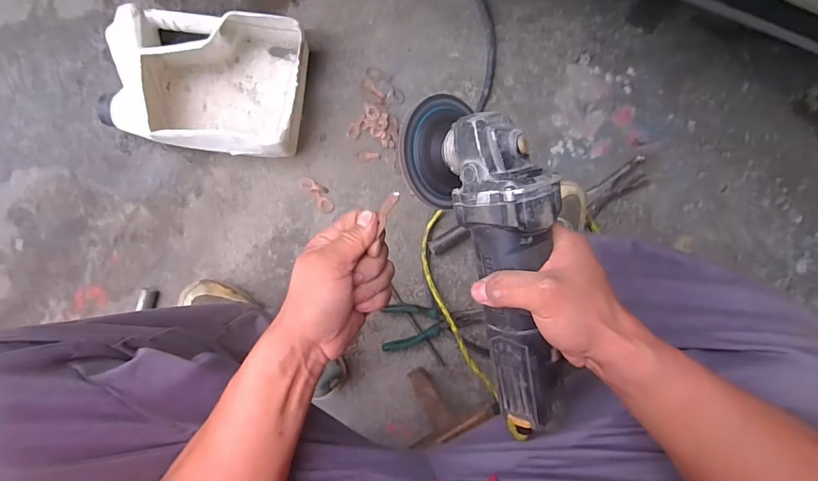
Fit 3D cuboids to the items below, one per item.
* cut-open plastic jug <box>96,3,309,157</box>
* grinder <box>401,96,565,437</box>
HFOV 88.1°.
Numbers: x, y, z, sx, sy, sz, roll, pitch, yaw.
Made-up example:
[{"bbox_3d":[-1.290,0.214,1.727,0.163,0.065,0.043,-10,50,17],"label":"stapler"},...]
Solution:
[{"bbox_3d":[-0.312,-0.244,0.663,0.276,0.088,0.202,5,93,-8],"label":"cut-open plastic jug"},{"bbox_3d":[0.071,0.018,0.328,0.092,0.072,0.276,-16,93,-6],"label":"grinder"}]

